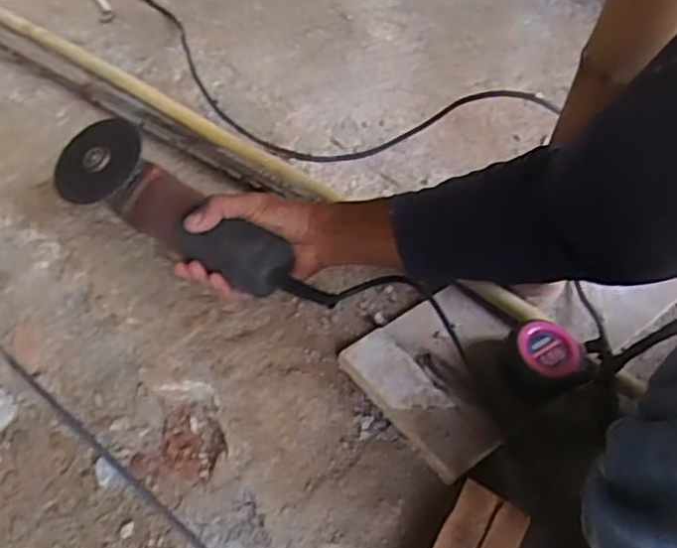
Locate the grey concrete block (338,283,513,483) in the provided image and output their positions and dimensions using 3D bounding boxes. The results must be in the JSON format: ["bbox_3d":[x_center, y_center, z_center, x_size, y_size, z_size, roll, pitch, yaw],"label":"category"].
[{"bbox_3d":[0.107,0.092,0.639,0.156,0.022,0.152,-30,60,-24],"label":"grey concrete block"}]

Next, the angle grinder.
[{"bbox_3d":[-0.163,-0.056,0.662,0.266,0.069,0.082,32,57,20],"label":"angle grinder"}]

